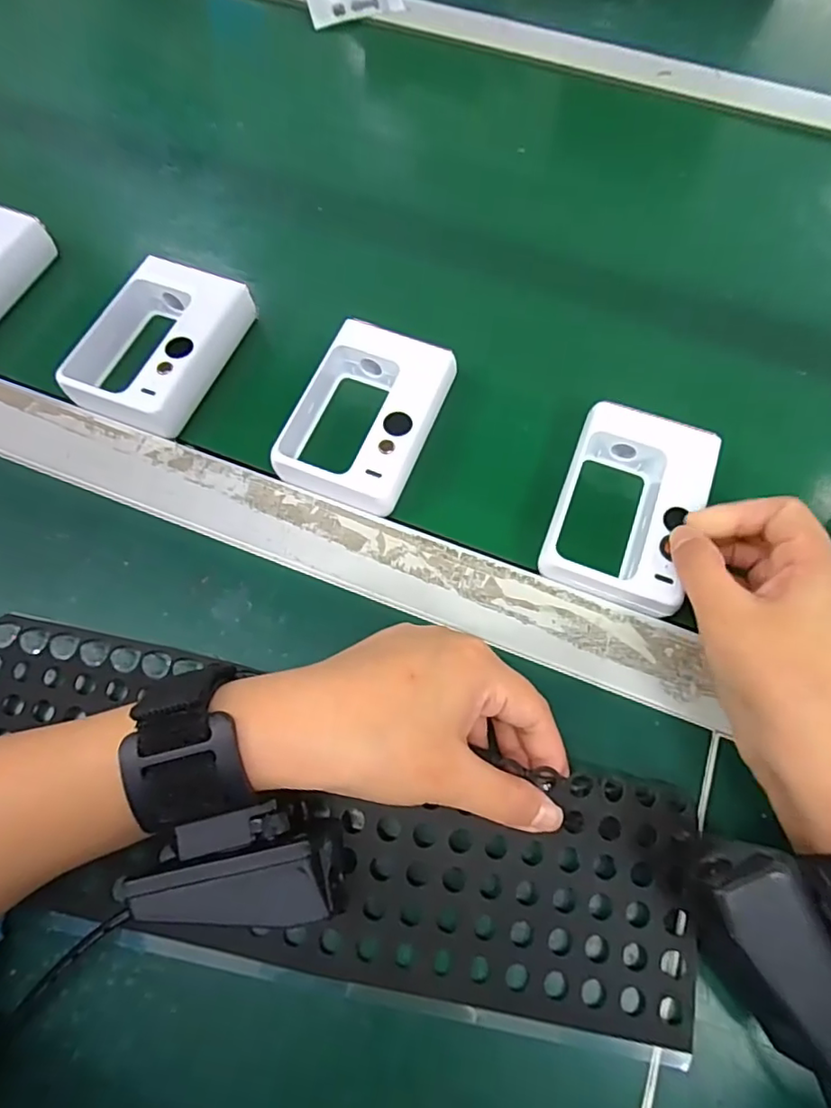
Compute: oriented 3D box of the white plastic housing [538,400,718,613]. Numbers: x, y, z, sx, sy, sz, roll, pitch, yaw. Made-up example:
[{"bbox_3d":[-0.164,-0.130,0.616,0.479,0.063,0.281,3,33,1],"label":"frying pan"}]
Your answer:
[{"bbox_3d":[0.104,-0.022,0.280,0.064,0.029,0.094,20,68,6],"label":"white plastic housing"}]

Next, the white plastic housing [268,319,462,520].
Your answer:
[{"bbox_3d":[-0.026,-0.069,0.294,0.067,0.025,0.097,20,68,6],"label":"white plastic housing"}]

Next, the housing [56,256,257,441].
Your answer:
[{"bbox_3d":[-0.141,-0.112,0.308,0.065,0.029,0.096,23,68,7],"label":"housing"}]

